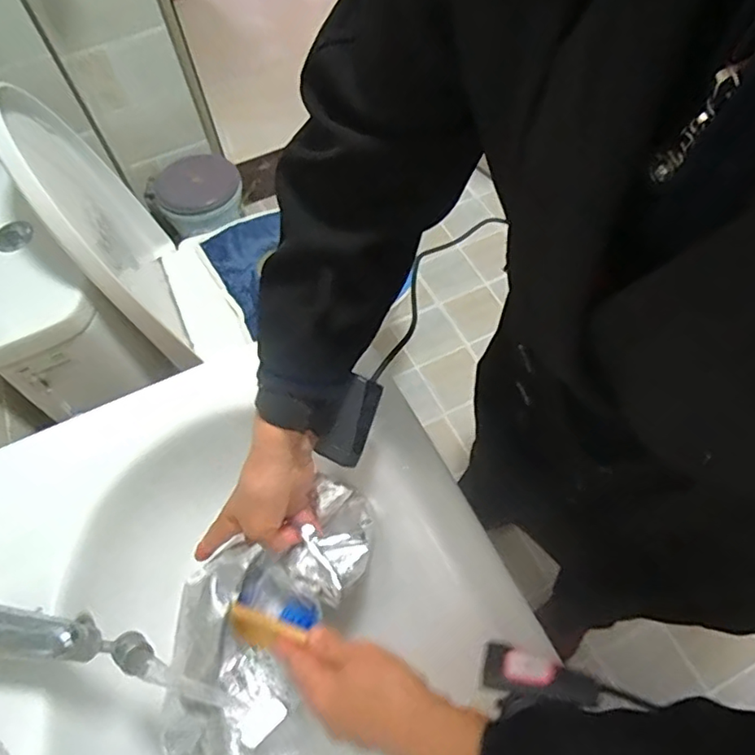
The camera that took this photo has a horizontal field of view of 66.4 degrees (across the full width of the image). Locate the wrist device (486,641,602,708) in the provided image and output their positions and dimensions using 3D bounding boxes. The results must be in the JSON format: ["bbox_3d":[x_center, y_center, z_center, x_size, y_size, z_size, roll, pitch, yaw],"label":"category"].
[{"bbox_3d":[0.101,0.185,0.360,0.069,0.016,0.025,0,59,27],"label":"wrist device"}]

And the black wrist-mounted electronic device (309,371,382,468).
[{"bbox_3d":[-0.019,0.035,0.459,0.030,0.022,0.069,22,84,14],"label":"black wrist-mounted electronic device"}]

